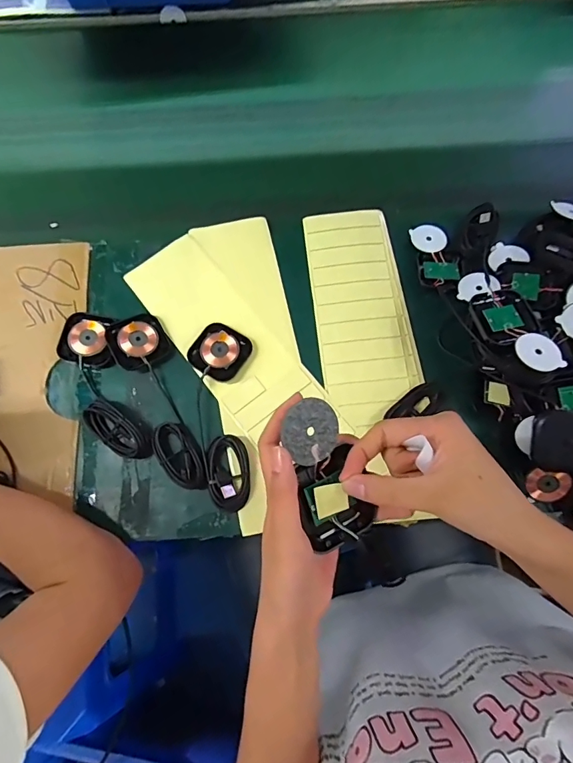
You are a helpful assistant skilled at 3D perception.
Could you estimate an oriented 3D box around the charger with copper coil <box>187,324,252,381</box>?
[{"bbox_3d":[-0.075,-0.034,0.467,0.057,0.013,0.057,27,75,8],"label":"charger with copper coil"}]

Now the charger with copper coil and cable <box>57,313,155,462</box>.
[{"bbox_3d":[-0.200,0.004,0.454,0.063,0.020,0.178,-20,74,-6],"label":"charger with copper coil and cable"}]

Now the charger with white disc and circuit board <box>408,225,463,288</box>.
[{"bbox_3d":[0.176,-0.147,0.492,0.050,0.010,0.085,-4,70,-2],"label":"charger with white disc and circuit board"}]

